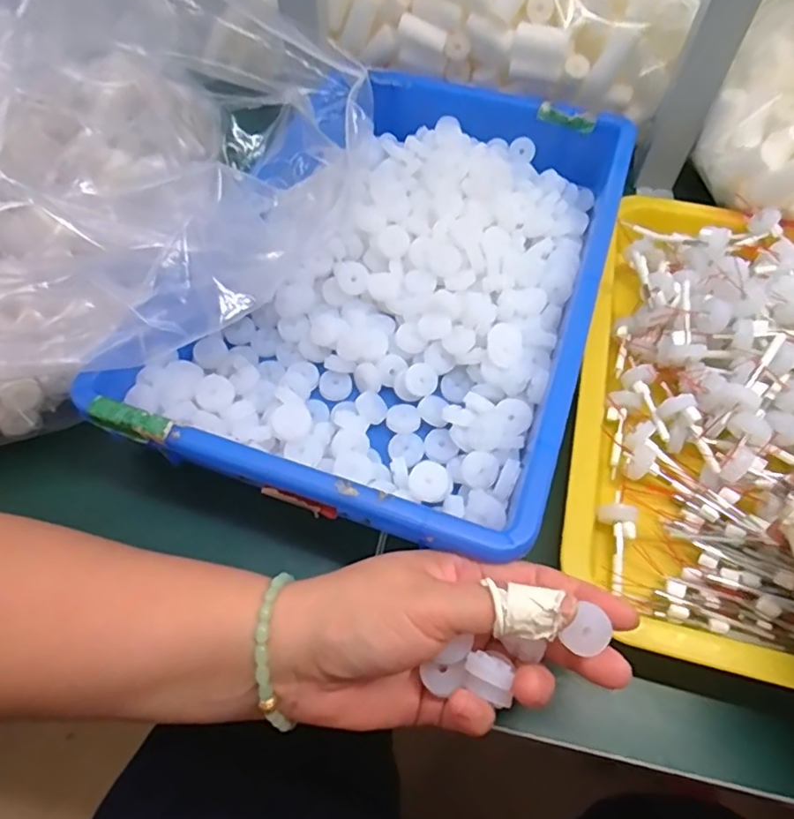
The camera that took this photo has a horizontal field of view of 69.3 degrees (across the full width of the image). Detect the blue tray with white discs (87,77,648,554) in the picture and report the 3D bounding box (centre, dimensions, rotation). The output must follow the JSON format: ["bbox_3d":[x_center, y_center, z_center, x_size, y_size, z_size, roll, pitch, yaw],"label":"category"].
[{"bbox_3d":[0.010,-0.094,0.385,0.226,0.056,0.361,19,59,10],"label":"blue tray with white discs"}]

